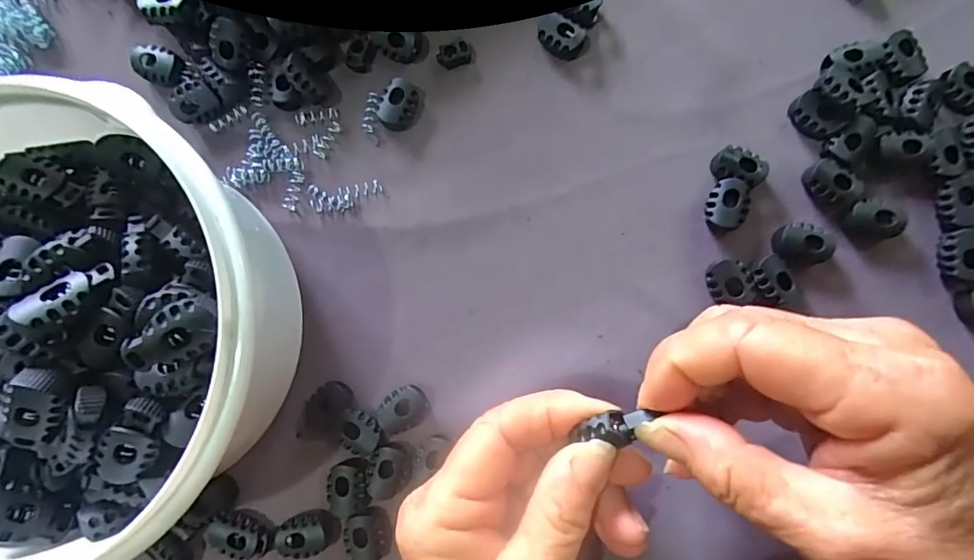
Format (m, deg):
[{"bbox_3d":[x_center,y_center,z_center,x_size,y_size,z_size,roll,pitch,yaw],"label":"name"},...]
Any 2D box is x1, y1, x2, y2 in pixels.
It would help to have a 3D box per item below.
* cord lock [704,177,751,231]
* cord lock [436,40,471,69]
[{"bbox_3d":[0.104,-0.033,0.213,0.016,0.009,0.022,-4,85,3],"label":"cord lock"},{"bbox_3d":[-0.015,-0.103,0.227,0.015,0.007,0.010,-10,84,2],"label":"cord lock"}]

